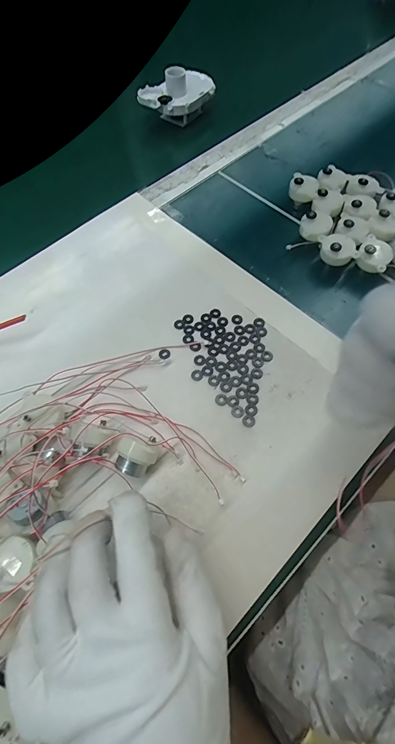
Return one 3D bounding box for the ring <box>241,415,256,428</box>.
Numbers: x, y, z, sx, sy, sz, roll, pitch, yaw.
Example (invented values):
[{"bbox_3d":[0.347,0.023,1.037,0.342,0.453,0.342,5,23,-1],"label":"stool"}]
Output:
[{"bbox_3d":[0.044,0.041,0.288,0.010,0.004,0.011,-1,64,1],"label":"ring"}]

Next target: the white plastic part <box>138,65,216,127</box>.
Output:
[{"bbox_3d":[-0.025,-0.370,0.464,0.103,0.056,0.046,-17,65,-7],"label":"white plastic part"}]

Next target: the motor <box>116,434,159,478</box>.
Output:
[{"bbox_3d":[-0.047,0.066,0.261,0.025,0.033,0.026,28,68,14],"label":"motor"}]

